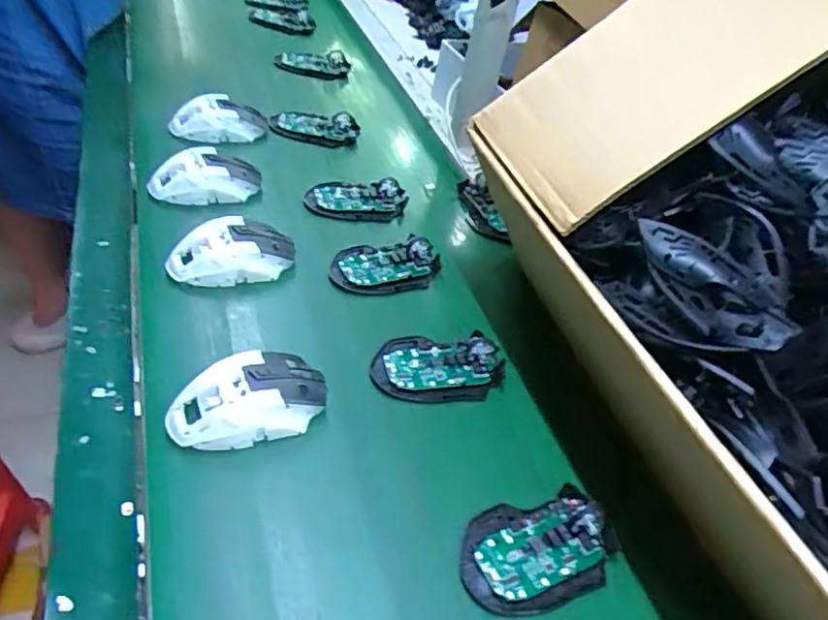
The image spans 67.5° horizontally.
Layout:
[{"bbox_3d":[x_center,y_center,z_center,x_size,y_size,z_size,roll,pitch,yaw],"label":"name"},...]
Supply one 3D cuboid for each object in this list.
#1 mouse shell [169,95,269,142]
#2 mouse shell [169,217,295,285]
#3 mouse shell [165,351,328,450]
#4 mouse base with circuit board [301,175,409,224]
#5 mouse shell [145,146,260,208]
[{"bbox_3d":[-0.247,-0.240,0.784,0.116,0.042,0.061,3,44,-9],"label":"mouse shell"},{"bbox_3d":[-0.174,-0.055,0.595,0.115,0.044,0.072,1,44,-12],"label":"mouse shell"},{"bbox_3d":[-0.124,0.070,0.468,0.118,0.044,0.064,-15,49,-26],"label":"mouse shell"},{"bbox_3d":[-0.066,-0.128,0.717,0.116,0.027,0.050,2,44,-11],"label":"mouse base with circuit board"},{"bbox_3d":[-0.230,-0.146,0.688,0.119,0.043,0.062,-8,46,-20],"label":"mouse shell"}]

